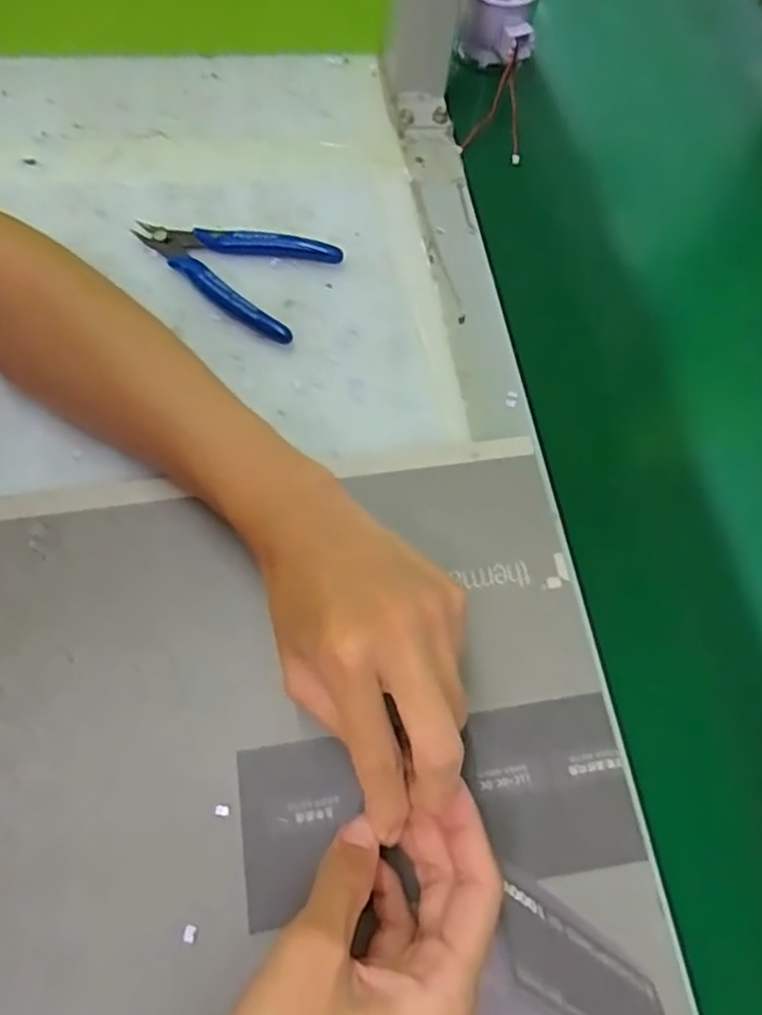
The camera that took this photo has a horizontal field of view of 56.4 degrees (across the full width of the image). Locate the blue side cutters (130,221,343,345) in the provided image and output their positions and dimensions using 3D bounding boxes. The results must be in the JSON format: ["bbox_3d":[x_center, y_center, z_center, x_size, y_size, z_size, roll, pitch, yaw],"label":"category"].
[{"bbox_3d":[-0.091,-0.146,0.422,0.115,0.011,0.071,24,66,8],"label":"blue side cutters"}]

